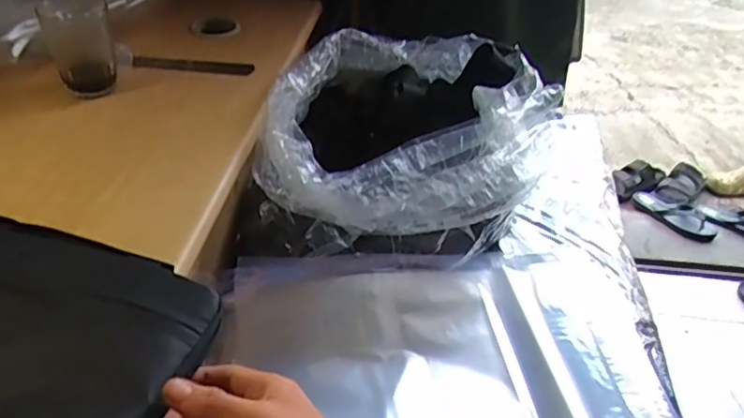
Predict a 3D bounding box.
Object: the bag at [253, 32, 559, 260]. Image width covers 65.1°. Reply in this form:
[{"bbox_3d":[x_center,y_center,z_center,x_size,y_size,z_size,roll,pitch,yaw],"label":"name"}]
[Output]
[{"bbox_3d":[0.044,-0.095,0.727,0.304,0.168,0.345,8,40,1],"label":"bag"}]

